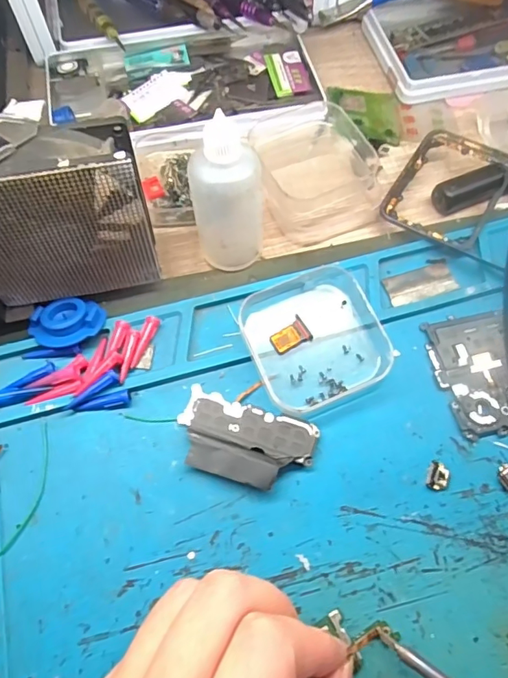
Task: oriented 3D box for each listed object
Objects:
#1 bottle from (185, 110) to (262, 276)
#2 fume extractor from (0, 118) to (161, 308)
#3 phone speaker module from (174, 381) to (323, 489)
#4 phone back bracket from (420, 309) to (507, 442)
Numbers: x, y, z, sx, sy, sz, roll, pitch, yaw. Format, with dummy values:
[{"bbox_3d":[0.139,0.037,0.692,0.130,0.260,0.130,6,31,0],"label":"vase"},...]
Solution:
[{"bbox_3d":[-0.012,-0.068,0.237,0.034,0.076,0.028,0,65,0],"label":"bottle"},{"bbox_3d":[-0.088,-0.052,0.222,0.080,0.084,0.032,-13,66,-6],"label":"fume extractor"},{"bbox_3d":[-0.005,0.047,0.220,0.061,0.008,0.035,17,66,8],"label":"phone speaker module"},{"bbox_3d":[0.135,0.009,0.233,0.090,0.014,0.059,-11,65,-5],"label":"phone back bracket"}]

